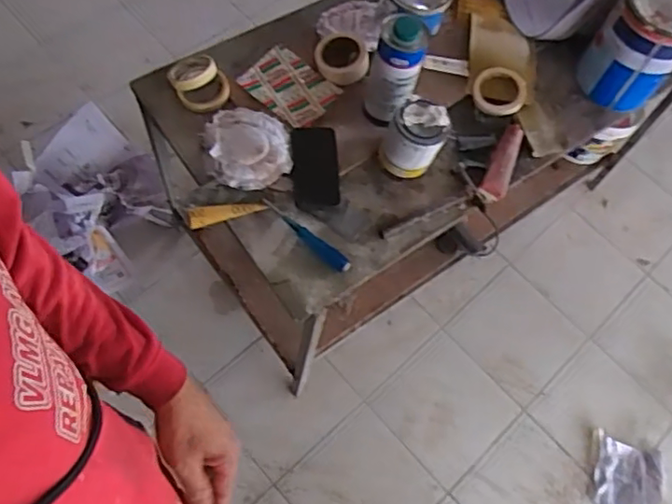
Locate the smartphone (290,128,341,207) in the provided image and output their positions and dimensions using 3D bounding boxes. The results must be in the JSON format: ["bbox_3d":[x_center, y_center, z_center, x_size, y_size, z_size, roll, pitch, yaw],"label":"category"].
[{"bbox_3d":[-0.038,-0.155,1.101,0.083,0.015,0.169,-2,65,-8],"label":"smartphone"}]

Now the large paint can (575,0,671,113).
[{"bbox_3d":[0.604,-0.412,1.173,0.159,0.200,0.171,3,64,-6],"label":"large paint can"}]

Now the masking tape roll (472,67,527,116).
[{"bbox_3d":[0.330,-0.326,1.202,0.105,0.017,0.105,1,83,4],"label":"masking tape roll"}]

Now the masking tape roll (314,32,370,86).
[{"bbox_3d":[0.011,-0.385,1.179,0.104,0.037,0.110,-1,65,-7],"label":"masking tape roll"}]

